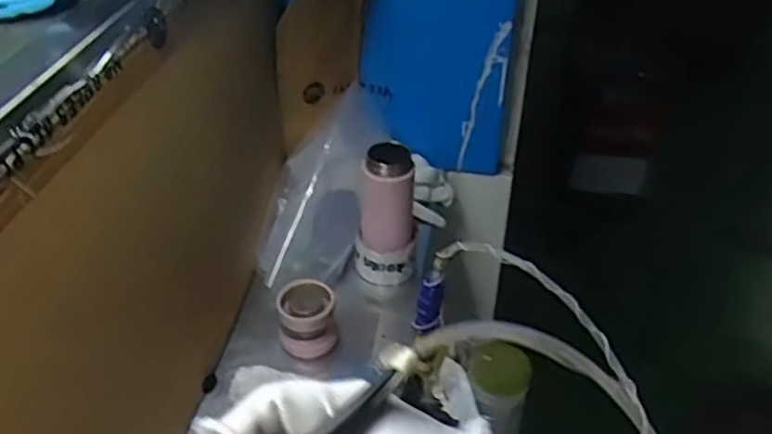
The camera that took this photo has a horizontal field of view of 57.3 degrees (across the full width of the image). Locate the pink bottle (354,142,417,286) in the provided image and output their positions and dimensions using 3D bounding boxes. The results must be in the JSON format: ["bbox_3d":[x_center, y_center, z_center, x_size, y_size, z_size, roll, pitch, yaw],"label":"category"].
[{"bbox_3d":[-0.001,0.000,0.898,0.072,0.181,0.057,8,39,11],"label":"pink bottle"}]

